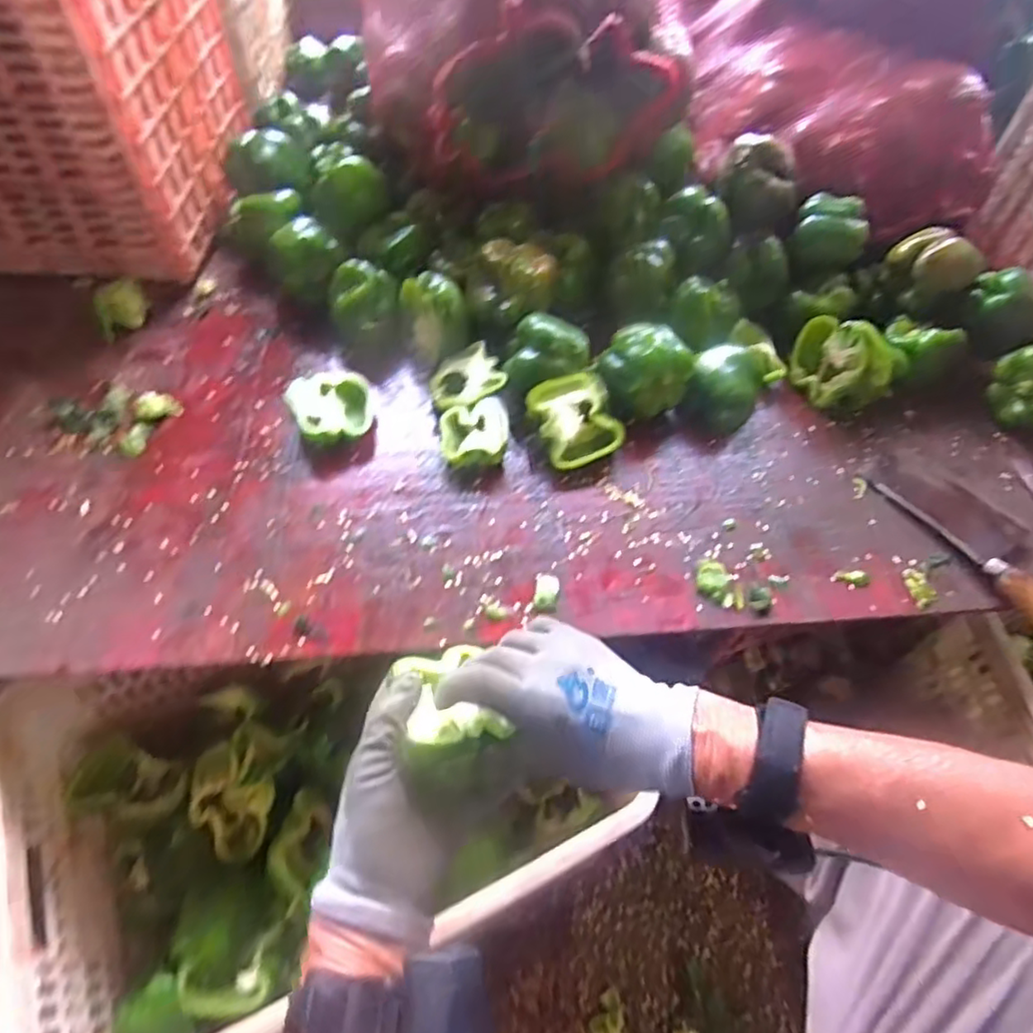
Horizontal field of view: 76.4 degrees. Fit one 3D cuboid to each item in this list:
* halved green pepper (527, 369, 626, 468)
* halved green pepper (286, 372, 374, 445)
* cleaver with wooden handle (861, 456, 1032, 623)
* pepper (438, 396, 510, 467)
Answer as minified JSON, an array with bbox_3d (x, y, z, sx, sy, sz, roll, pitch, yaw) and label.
[{"bbox_3d":[0.060,-0.099,0.680,0.081,0.028,0.091,-22,88,-12],"label":"halved green pepper"},{"bbox_3d":[-0.185,-0.109,0.673,0.084,0.041,0.084,2,55,-3],"label":"halved green pepper"},{"bbox_3d":[0.455,0.019,0.643,0.076,0.035,0.245,-24,60,-20],"label":"cleaver with wooden handle"},{"bbox_3d":[-0.043,-0.081,0.675,0.067,0.034,0.076,-5,55,-8],"label":"pepper"}]

